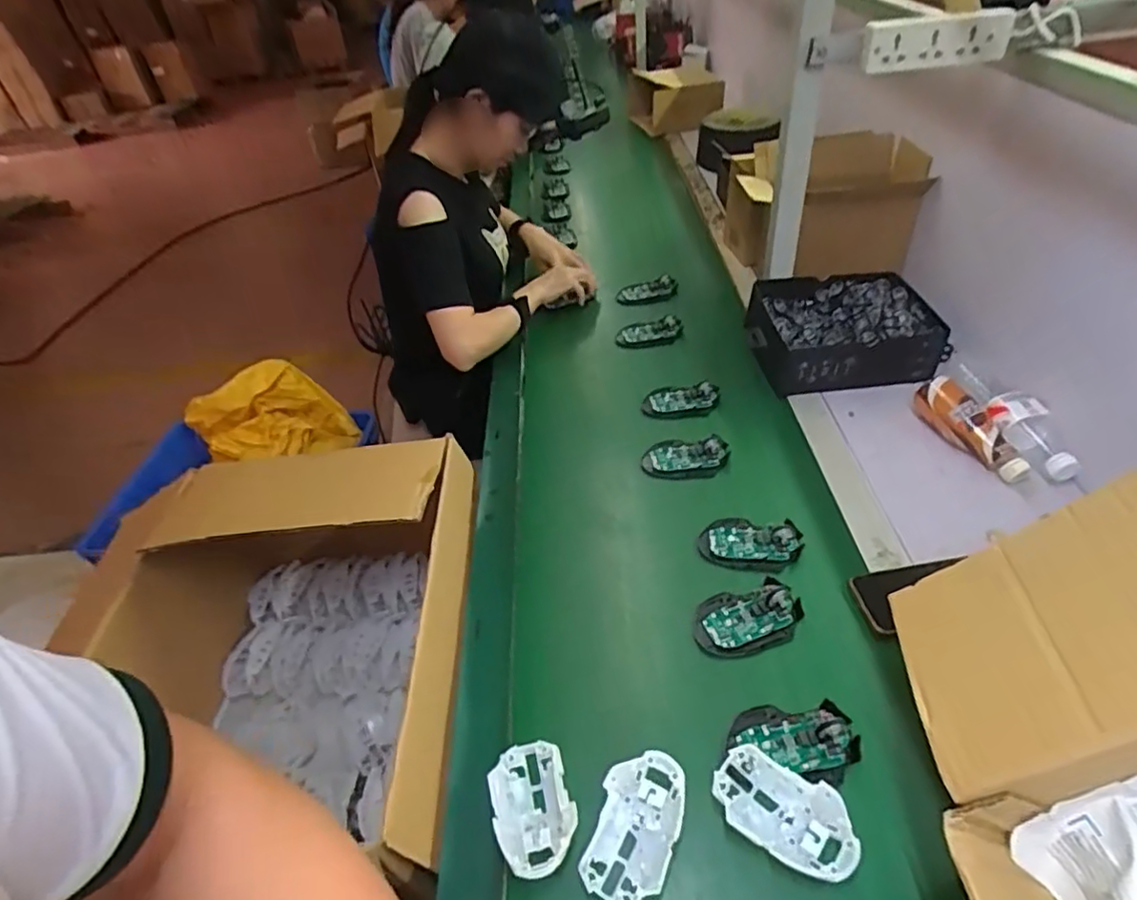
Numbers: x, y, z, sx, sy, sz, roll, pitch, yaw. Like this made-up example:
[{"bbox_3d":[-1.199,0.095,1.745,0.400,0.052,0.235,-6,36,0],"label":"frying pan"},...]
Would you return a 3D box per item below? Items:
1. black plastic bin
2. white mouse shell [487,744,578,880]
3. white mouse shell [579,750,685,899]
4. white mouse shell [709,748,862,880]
[{"bbox_3d":[0.423,-0.178,0.995,0.267,0.107,0.196,-3,42,1],"label":"black plastic bin"},{"bbox_3d":[-0.031,0.302,0.541,0.067,0.027,0.109,-14,43,-11],"label":"white mouse shell"},{"bbox_3d":[0.055,0.309,0.522,0.065,0.032,0.110,13,45,17],"label":"white mouse shell"},{"bbox_3d":[0.177,0.298,0.522,0.112,0.026,0.065,21,48,24],"label":"white mouse shell"}]

